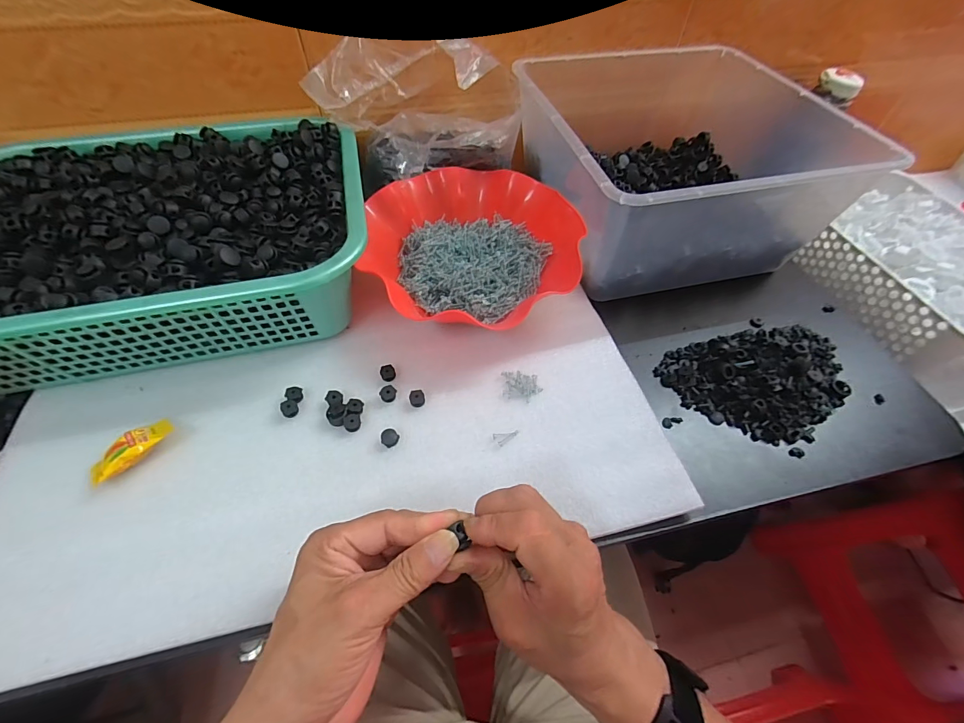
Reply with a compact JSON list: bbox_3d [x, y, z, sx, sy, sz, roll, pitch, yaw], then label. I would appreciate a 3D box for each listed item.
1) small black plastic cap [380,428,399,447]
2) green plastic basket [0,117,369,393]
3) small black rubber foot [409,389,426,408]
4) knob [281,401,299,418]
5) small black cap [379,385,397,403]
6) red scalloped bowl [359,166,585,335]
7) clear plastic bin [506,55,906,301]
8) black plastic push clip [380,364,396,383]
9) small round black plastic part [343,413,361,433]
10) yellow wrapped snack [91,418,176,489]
[{"bbox_3d":[-0.075,0.063,0.333,0.013,0.007,0.014,1,54,-1],"label":"small black plastic cap"},{"bbox_3d":[-0.308,-0.124,0.388,0.385,0.082,0.289,-11,56,-9],"label":"green plastic basket"},{"bbox_3d":[-0.056,0.032,0.354,0.013,0.007,0.014,1,54,-1],"label":"small black rubber foot"},{"bbox_3d":[-0.163,0.040,0.346,0.013,0.010,0.012,-36,63,-24],"label":"knob"},{"bbox_3d":[-0.082,0.028,0.355,0.013,0.007,0.014,1,54,-1],"label":"small black cap"},{"bbox_3d":[-0.010,-0.128,0.423,0.211,0.055,0.194,1,54,-1],"label":"red scalloped bowl"},{"bbox_3d":[0.215,-0.244,0.465,0.308,0.129,0.300,-10,55,-9],"label":"clear plastic bin"},{"bbox_3d":[-0.085,0.010,0.367,0.013,0.009,0.014,1,54,-1],"label":"black plastic push clip"},{"bbox_3d":[-0.108,0.051,0.338,0.013,0.008,0.013,1,54,-1],"label":"small round black plastic part"},{"bbox_3d":[-0.271,0.068,0.314,0.026,0.016,0.058,37,61,22],"label":"yellow wrapped snack"}]

